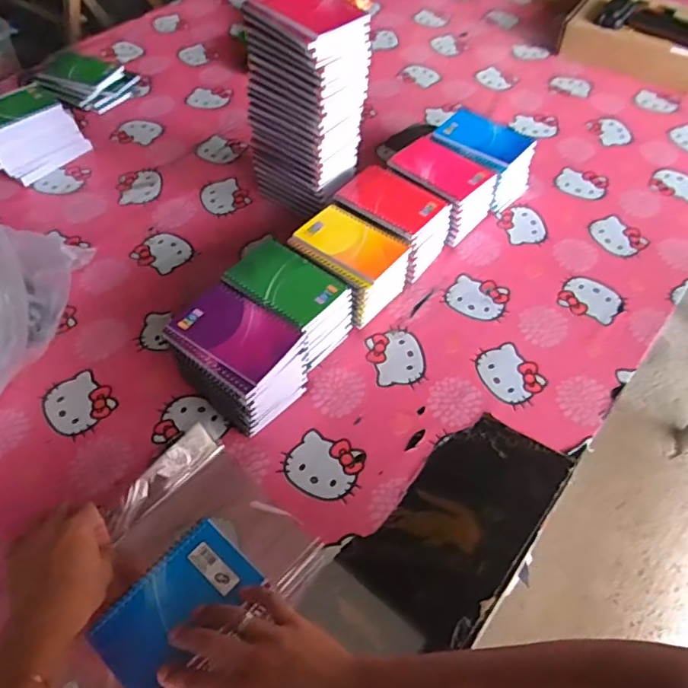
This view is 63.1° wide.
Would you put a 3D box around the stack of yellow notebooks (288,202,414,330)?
[{"bbox_3d":[0.005,-0.103,0.752,0.142,0.086,0.108,30,59,20],"label":"stack of yellow notebooks"}]

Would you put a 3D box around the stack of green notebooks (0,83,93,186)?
[{"bbox_3d":[-0.500,-0.331,0.891,0.153,0.108,0.081,-33,60,-22],"label":"stack of green notebooks"}]

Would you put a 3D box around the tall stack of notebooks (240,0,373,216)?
[{"bbox_3d":[-0.046,-0.312,0.776,0.138,0.290,0.105,38,61,23],"label":"tall stack of notebooks"}]

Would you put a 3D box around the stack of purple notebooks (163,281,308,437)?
[{"bbox_3d":[-0.123,0.018,0.646,0.137,0.097,0.105,30,59,20],"label":"stack of purple notebooks"}]

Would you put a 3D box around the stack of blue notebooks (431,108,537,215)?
[{"bbox_3d":[0.212,-0.287,0.882,0.098,0.098,0.148,-37,62,-24],"label":"stack of blue notebooks"}]

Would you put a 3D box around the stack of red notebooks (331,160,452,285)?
[{"bbox_3d":[0.061,-0.175,0.797,0.157,0.093,0.101,33,60,22],"label":"stack of red notebooks"}]

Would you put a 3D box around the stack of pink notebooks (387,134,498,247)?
[{"bbox_3d":[0.142,-0.230,0.839,0.134,0.094,0.103,35,61,23],"label":"stack of pink notebooks"}]

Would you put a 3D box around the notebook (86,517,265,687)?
[{"bbox_3d":[-0.144,0.222,0.486,0.132,0.015,0.086,-38,62,-24],"label":"notebook"}]

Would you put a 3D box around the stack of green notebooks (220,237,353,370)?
[{"bbox_3d":[-0.067,-0.050,0.703,0.145,0.090,0.098,34,61,23],"label":"stack of green notebooks"}]

